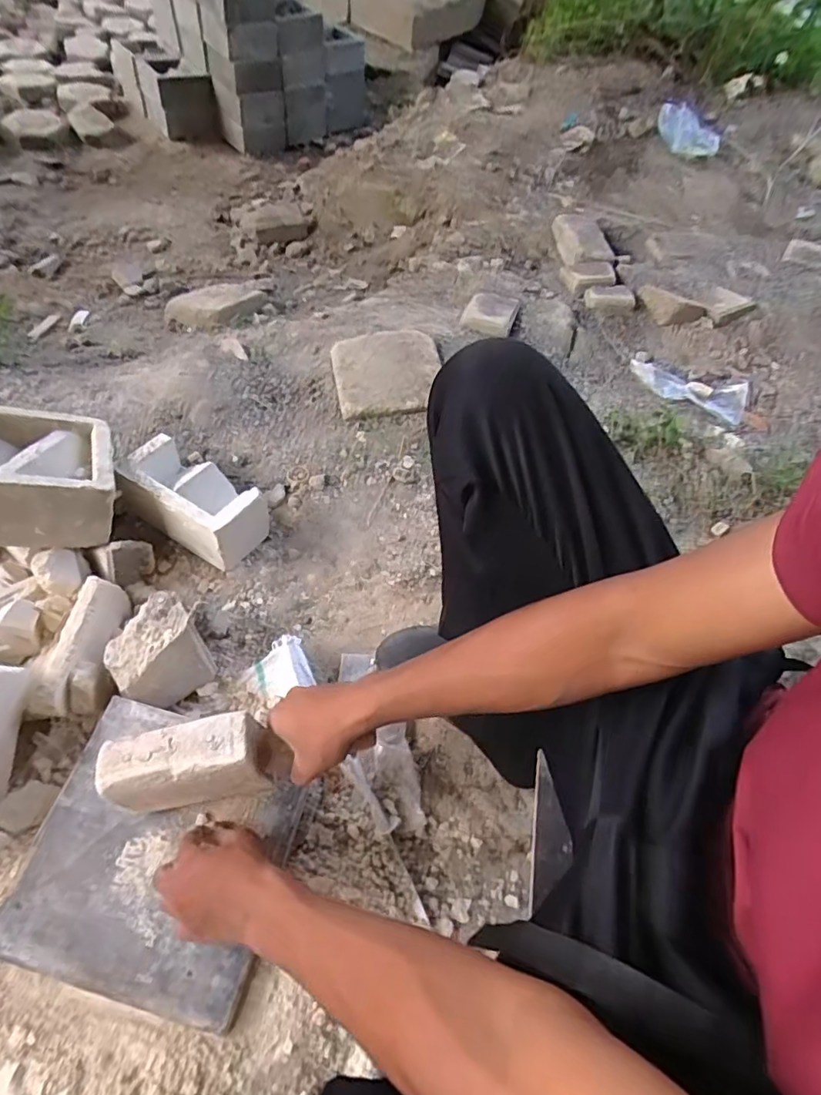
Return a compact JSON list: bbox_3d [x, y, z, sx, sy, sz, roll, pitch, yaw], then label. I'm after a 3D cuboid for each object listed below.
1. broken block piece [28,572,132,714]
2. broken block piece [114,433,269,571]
[{"bbox_3d":[-0.399,0.127,0.688,0.061,0.074,0.171,4,54,-1],"label":"broken block piece"},{"bbox_3d":[-0.326,-0.071,0.831,0.198,0.105,0.107,29,58,16],"label":"broken block piece"}]

